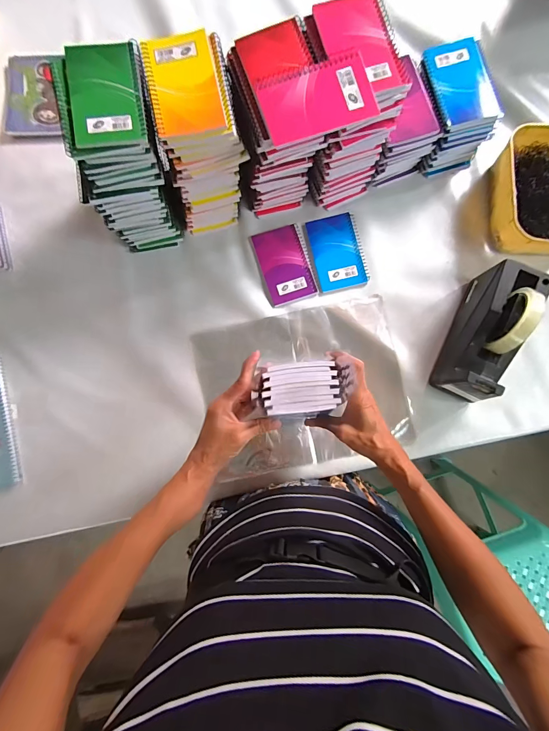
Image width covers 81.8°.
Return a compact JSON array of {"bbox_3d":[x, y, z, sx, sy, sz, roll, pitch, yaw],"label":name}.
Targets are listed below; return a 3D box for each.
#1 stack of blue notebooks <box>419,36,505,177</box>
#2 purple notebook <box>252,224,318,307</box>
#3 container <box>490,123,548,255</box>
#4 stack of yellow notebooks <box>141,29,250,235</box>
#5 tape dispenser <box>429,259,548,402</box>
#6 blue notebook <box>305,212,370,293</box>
[{"bbox_3d":[0.287,-0.420,0.527,0.104,0.102,0.142,-15,84,-1],"label":"stack of blue notebooks"},{"bbox_3d":[0.020,-0.178,0.557,0.083,0.004,0.135,-17,84,-1],"label":"purple notebook"},{"bbox_3d":[0.449,-0.283,0.522,0.161,0.066,0.197,-1,84,0],"label":"container"},{"bbox_3d":[-0.109,-0.320,0.473,0.113,0.195,0.139,-16,84,-1],"label":"stack of yellow notebooks"},{"bbox_3d":[0.324,-0.049,0.474,0.073,0.122,0.194,27,85,3],"label":"tape dispenser"},{"bbox_3d":[0.110,-0.199,0.556,0.086,0.006,0.133,-11,84,-1],"label":"blue notebook"}]

